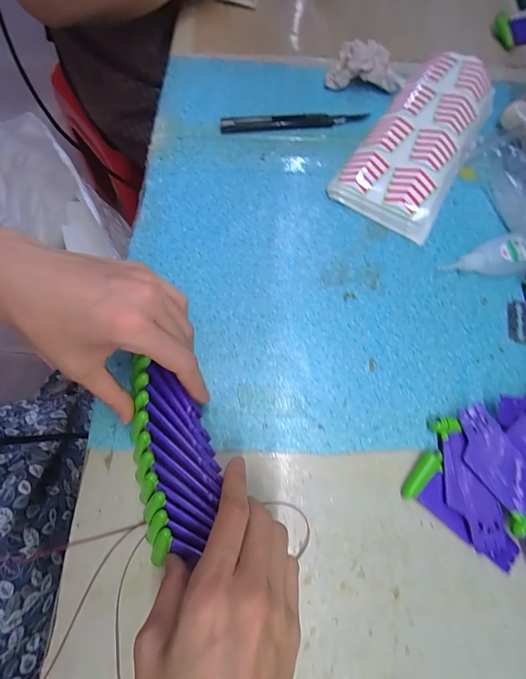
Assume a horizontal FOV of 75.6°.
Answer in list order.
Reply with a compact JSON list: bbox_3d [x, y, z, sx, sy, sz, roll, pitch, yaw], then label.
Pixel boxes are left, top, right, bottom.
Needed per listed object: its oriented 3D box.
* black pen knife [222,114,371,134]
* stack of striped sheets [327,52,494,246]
[{"bbox_3d":[0.033,-0.244,0.379,0.161,0.007,0.018,-5,72,-3],"label":"black pen knife"},{"bbox_3d":[0.168,-0.214,0.359,0.103,0.034,0.220,30,74,9],"label":"stack of striped sheets"}]

